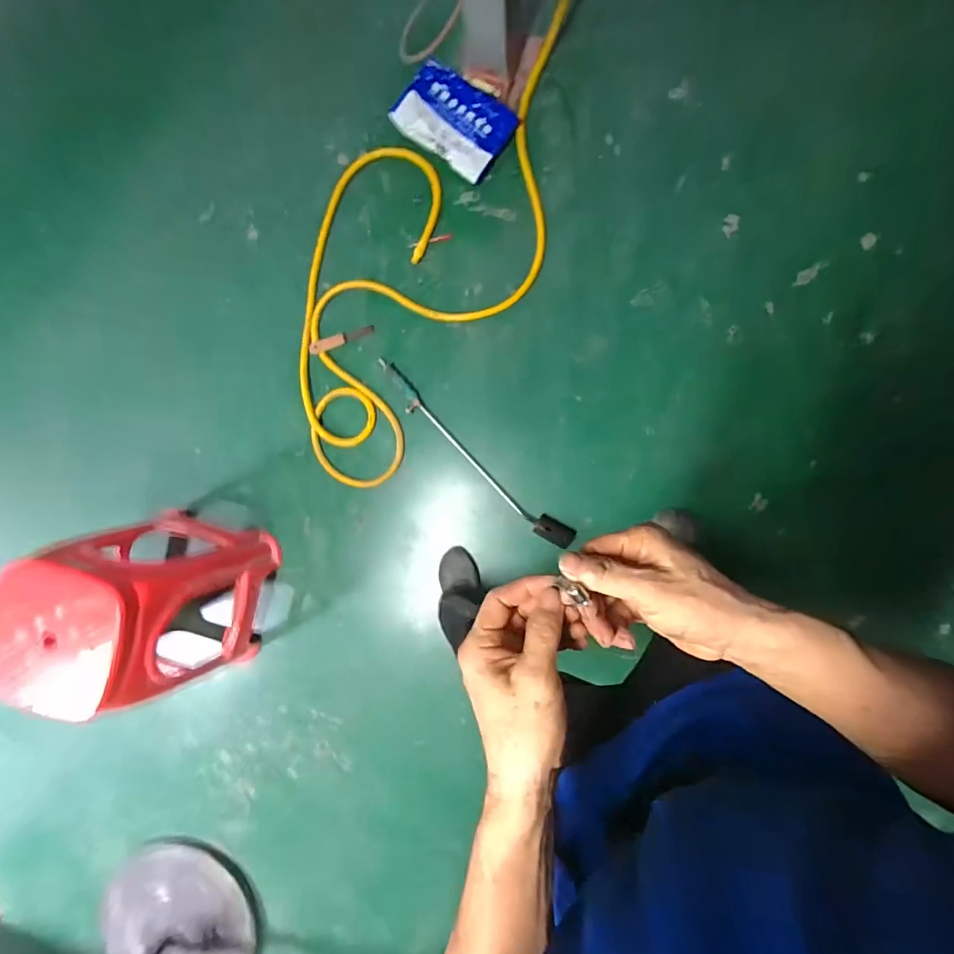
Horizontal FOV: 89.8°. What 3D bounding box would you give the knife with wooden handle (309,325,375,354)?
[{"bbox_3d":[-0.362,-0.371,1.280,0.178,0.012,0.033,-19,88,5],"label":"knife with wooden handle"}]

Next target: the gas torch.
[{"bbox_3d":[-0.014,-0.060,1.238,0.675,0.050,0.063,43,94,4],"label":"gas torch"}]

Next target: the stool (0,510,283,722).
[{"bbox_3d":[-0.741,0.294,1.103,0.332,0.453,0.300,13,91,6],"label":"stool"}]

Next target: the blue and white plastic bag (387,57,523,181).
[{"bbox_3d":[-0.058,-0.917,1.225,0.287,0.042,0.197,34,93,5],"label":"blue and white plastic bag"}]

